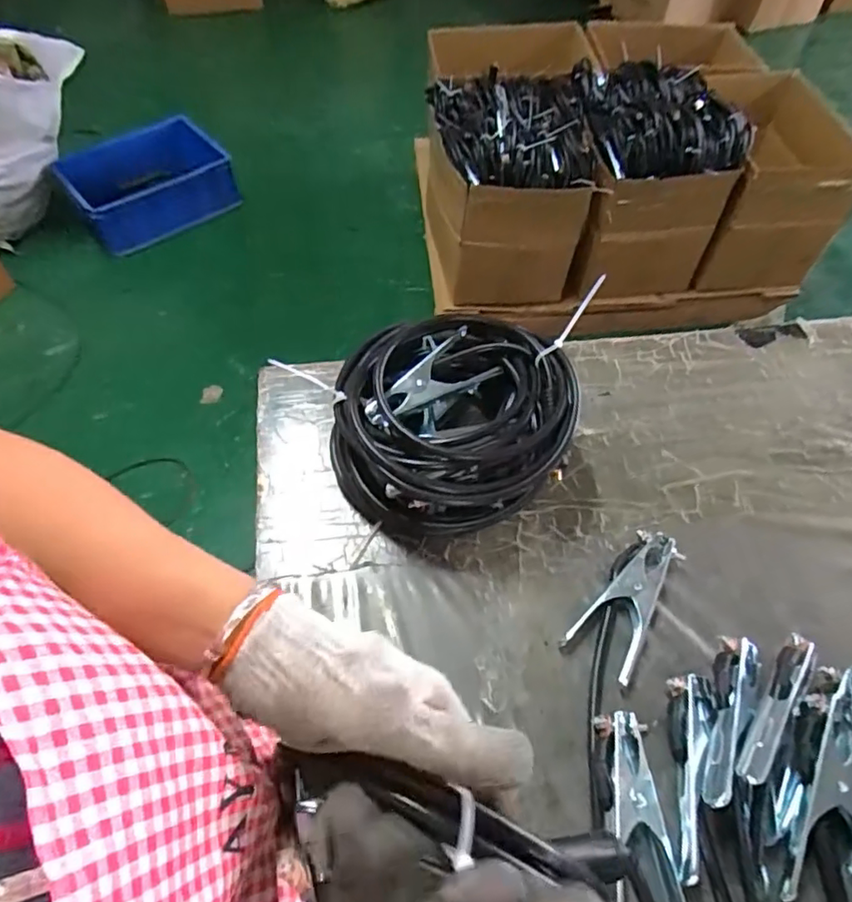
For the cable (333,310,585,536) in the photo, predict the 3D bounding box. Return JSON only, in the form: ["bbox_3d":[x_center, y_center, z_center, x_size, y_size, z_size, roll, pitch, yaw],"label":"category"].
[{"bbox_3d":[0.024,-0.025,0.560,0.200,0.103,0.190,0,56,0],"label":"cable"}]

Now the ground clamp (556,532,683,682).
[{"bbox_3d":[0.171,0.122,0.510,0.055,0.020,0.128,30,61,18],"label":"ground clamp"}]

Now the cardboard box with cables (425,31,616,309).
[{"bbox_3d":[0.196,-0.641,1.483,0.368,0.425,0.363,-1,56,-1],"label":"cardboard box with cables"}]

